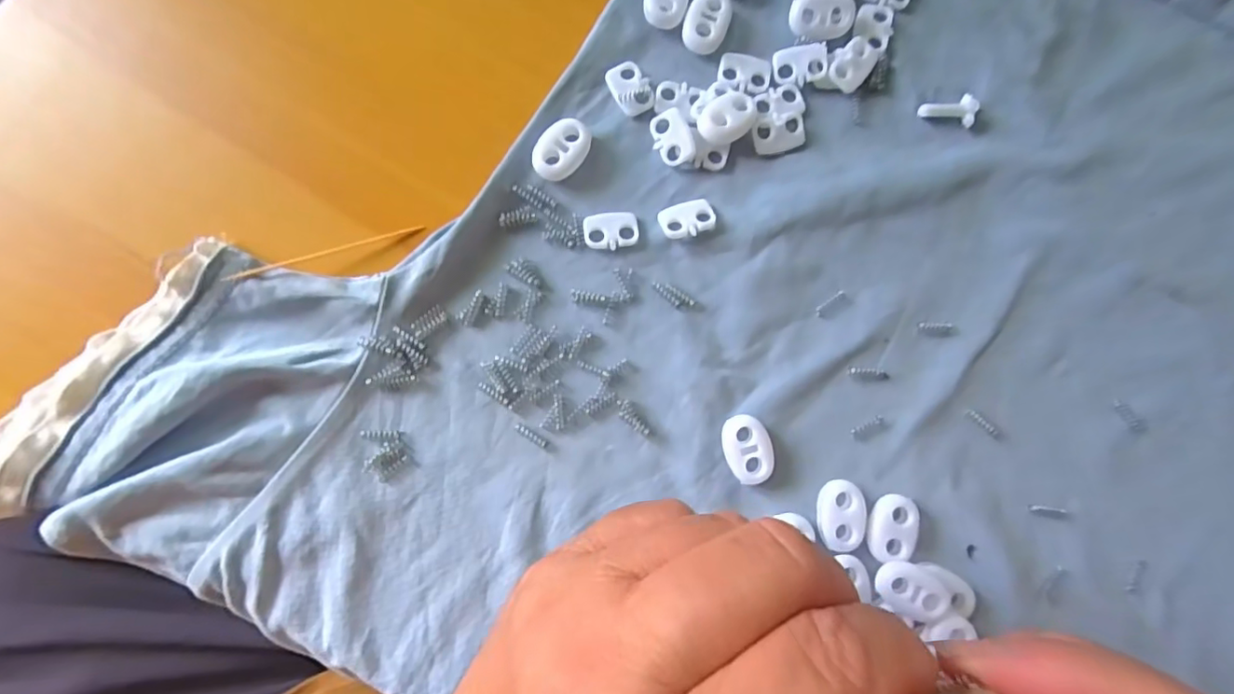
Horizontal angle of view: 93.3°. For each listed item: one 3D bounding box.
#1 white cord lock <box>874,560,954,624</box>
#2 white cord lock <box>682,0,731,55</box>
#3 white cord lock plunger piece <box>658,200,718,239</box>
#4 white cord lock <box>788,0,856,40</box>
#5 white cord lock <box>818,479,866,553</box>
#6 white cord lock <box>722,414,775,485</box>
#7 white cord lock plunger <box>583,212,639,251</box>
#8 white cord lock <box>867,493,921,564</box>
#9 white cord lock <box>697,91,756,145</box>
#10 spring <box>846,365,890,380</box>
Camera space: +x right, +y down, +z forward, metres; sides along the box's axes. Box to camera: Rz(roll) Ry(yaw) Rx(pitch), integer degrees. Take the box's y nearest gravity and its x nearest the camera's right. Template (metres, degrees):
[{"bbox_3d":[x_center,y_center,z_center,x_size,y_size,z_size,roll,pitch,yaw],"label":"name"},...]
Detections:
[{"bbox_3d":[0.092,0.076,0.182,0.022,0.010,0.014,25,84,-1],"label":"white cord lock"},{"bbox_3d":[0.032,-0.114,0.204,0.015,0.005,0.022,18,84,-2],"label":"white cord lock"},{"bbox_3d":[0.024,-0.043,0.197,0.019,0.005,0.012,-20,86,-5],"label":"white cord lock plunger piece"},{"bbox_3d":[0.072,-0.116,0.205,0.022,0.005,0.015,-6,98,-4],"label":"white cord lock"},{"bbox_3d":[0.073,0.054,0.189,0.015,0.005,0.021,7,84,-3],"label":"white cord lock"},{"bbox_3d":[0.043,0.033,0.190,0.015,0.005,0.022,-12,85,-4],"label":"white cord lock"},{"bbox_3d":[-0.002,-0.039,0.196,0.018,0.004,0.013,-7,85,-4],"label":"white cord lock plunger"},{"bbox_3d":[0.090,0.059,0.188,0.016,0.005,0.021,5,84,-3],"label":"white cord lock"},{"bbox_3d":[0.038,-0.079,0.199,0.022,0.007,0.015,-35,87,-6],"label":"white cord lock"},{"bbox_3d":[0.086,0.009,0.197,0.015,0.004,0.004,7,84,-3],"label":"spring"}]

